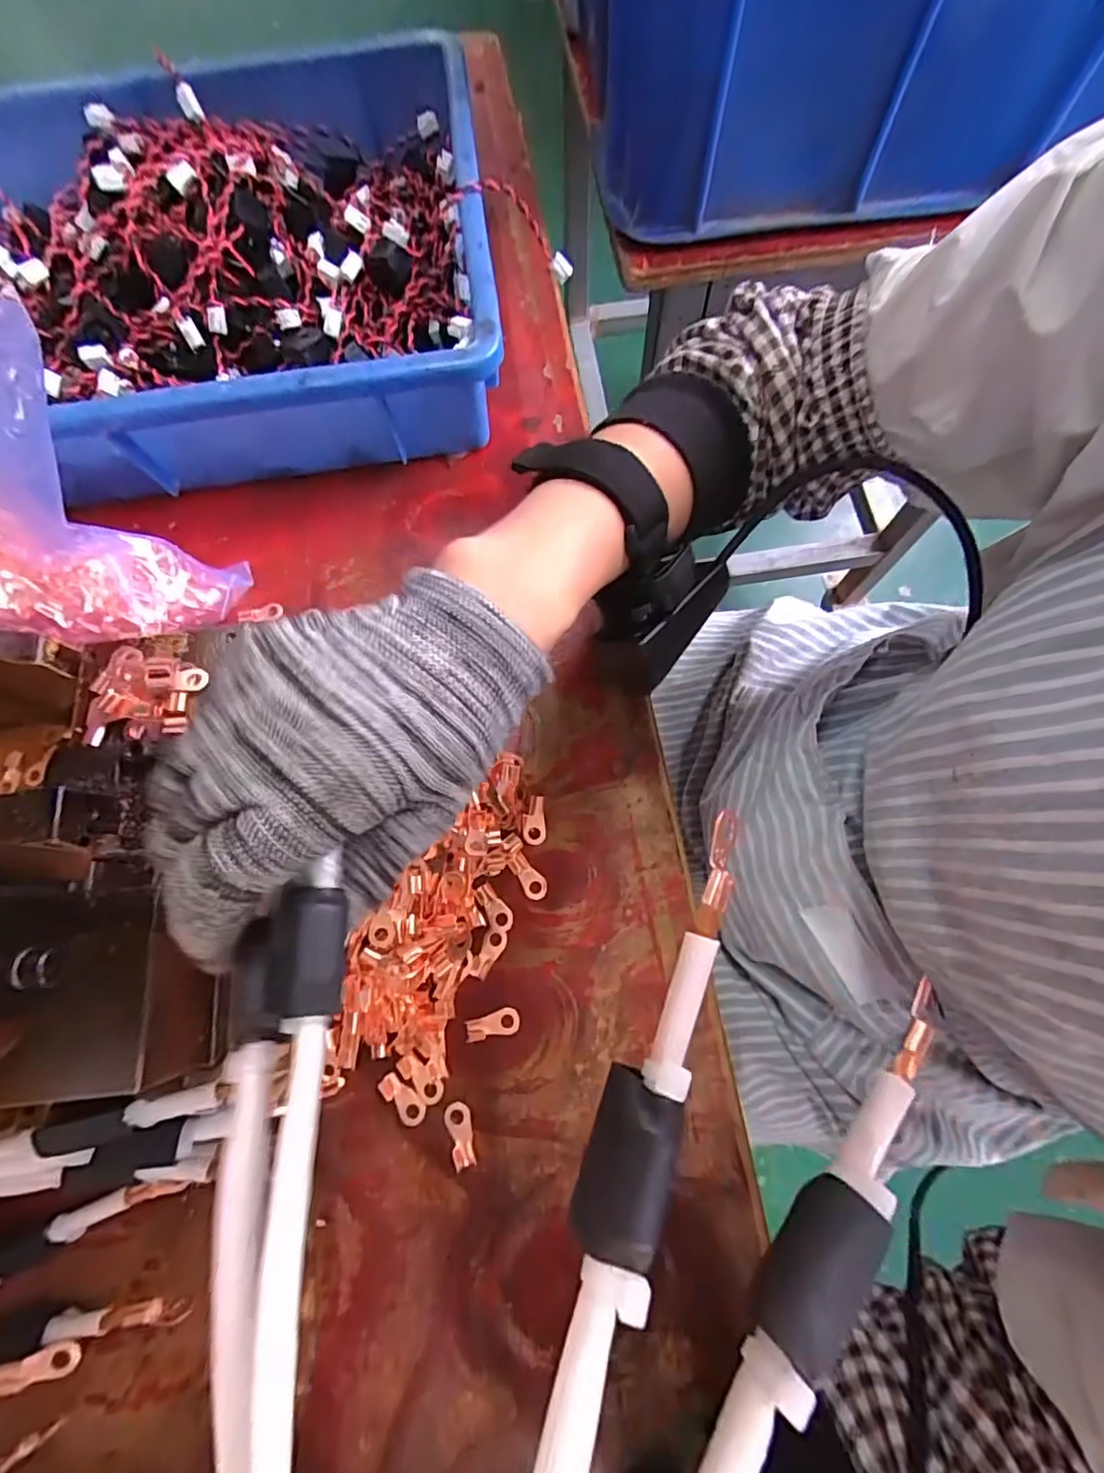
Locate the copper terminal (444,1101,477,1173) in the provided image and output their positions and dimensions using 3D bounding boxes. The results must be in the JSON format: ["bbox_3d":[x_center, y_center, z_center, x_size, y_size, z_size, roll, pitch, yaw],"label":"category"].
[{"bbox_3d":[-0.042,0.182,0.255,0.012,0.004,0.026,-15,75,-2],"label":"copper terminal"}]

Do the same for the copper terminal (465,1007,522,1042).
[{"bbox_3d":[-0.028,0.137,0.267,0.025,0.004,0.011,-11,75,-1],"label":"copper terminal"}]

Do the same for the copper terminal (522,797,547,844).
[{"bbox_3d":[-0.009,0.043,0.291,0.012,0.005,0.025,4,93,3],"label":"copper terminal"}]

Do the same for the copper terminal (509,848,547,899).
[{"bbox_3d":[-0.013,0.071,0.285,0.012,0.004,0.025,-42,78,-9],"label":"copper terminal"}]

